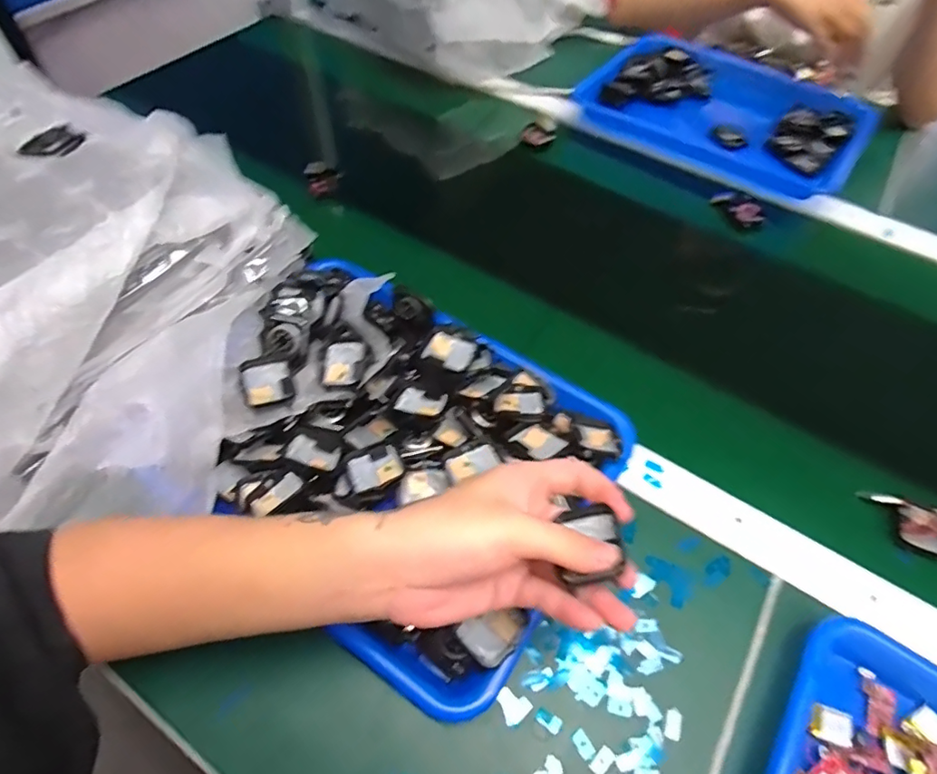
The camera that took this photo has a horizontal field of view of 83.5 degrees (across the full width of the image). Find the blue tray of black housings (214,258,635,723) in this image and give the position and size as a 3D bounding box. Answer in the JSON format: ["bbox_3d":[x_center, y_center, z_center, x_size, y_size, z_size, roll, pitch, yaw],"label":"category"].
[{"bbox_3d":[-0.063,0.043,0.403,0.319,0.057,0.246,31,61,17],"label":"blue tray of black housings"}]

